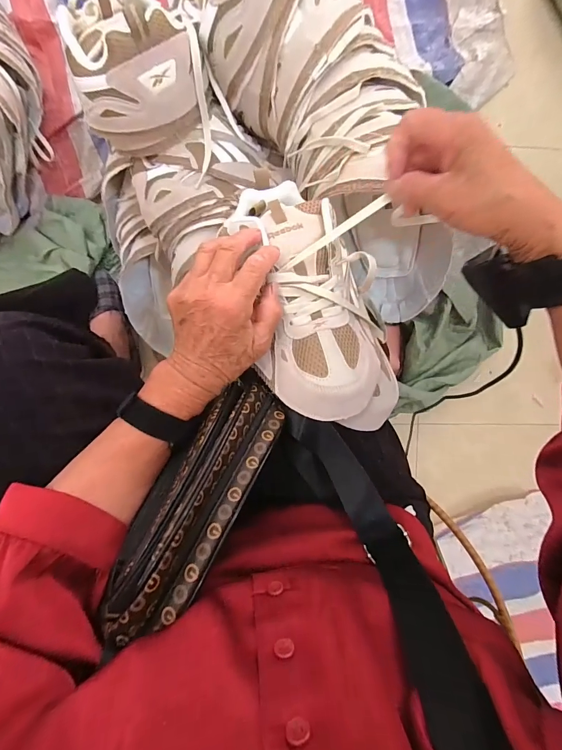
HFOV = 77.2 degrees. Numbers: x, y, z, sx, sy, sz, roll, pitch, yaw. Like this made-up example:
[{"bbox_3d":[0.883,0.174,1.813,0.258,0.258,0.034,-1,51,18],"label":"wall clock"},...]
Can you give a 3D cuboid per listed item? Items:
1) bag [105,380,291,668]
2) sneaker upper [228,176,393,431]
[{"bbox_3d":[-0.066,0.092,0.272,0.071,0.066,0.211,31,57,-5],"label":"bag"},{"bbox_3d":[0.031,-0.069,0.334,0.124,0.063,0.255,-15,86,-3],"label":"sneaker upper"}]

